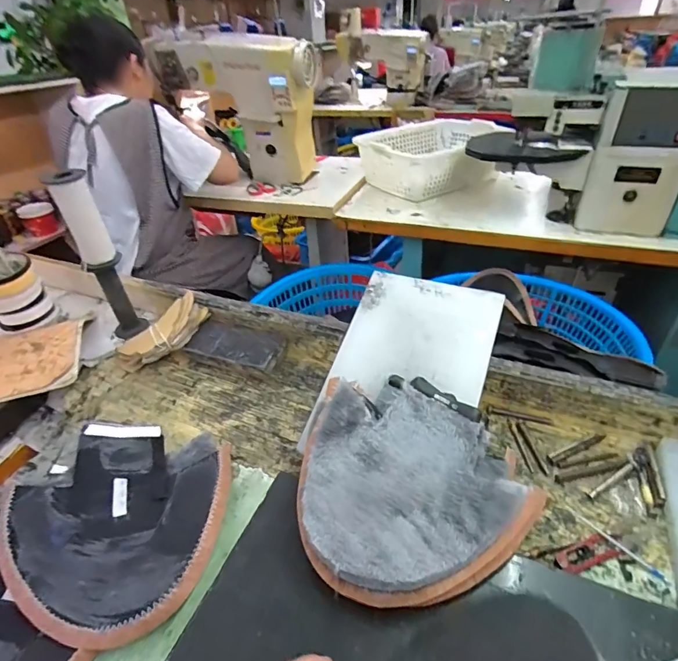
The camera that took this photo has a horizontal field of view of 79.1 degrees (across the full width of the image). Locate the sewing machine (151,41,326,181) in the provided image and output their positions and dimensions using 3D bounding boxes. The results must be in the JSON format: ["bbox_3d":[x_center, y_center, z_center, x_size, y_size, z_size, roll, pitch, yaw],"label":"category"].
[{"bbox_3d":[-0.315,-0.711,1.352,0.524,0.402,0.188,14,39,21],"label":"sewing machine"}]

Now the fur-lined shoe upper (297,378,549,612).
[{"bbox_3d":[0.066,0.164,0.421,0.232,0.085,0.205,21,42,28],"label":"fur-lined shoe upper"}]

